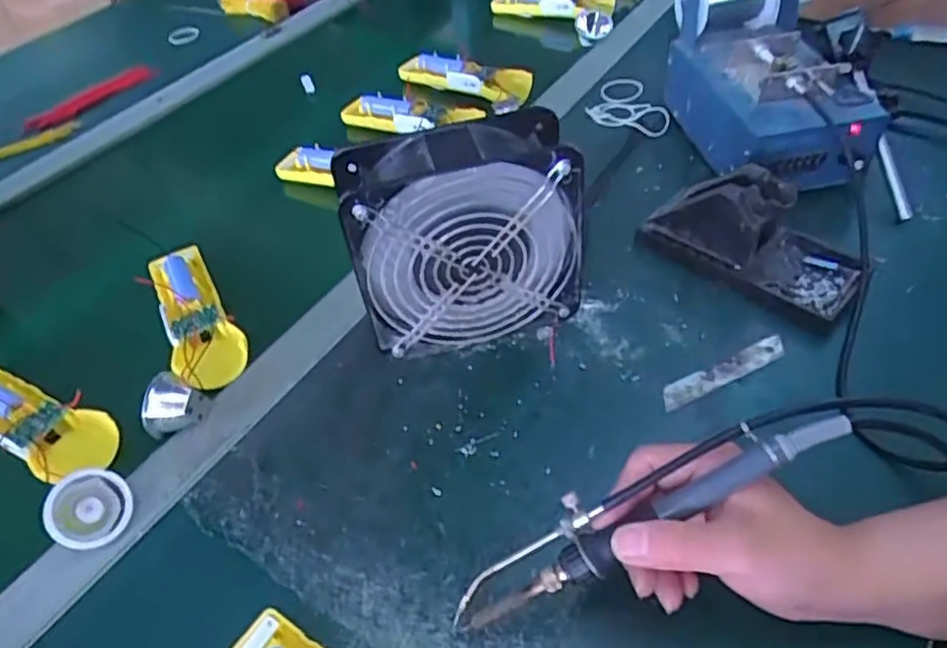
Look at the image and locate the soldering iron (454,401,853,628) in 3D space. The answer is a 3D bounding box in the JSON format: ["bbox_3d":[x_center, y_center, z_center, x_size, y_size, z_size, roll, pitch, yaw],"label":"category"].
[{"bbox_3d":[0.079,0.089,0.322,0.205,0.021,0.030,-30,48,7],"label":"soldering iron"}]

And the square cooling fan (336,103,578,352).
[{"bbox_3d":[-0.005,-0.053,0.449,0.144,0.150,0.059,-10,47,-3],"label":"square cooling fan"}]

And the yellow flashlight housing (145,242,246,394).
[{"bbox_3d":[-0.214,-0.012,0.519,0.050,0.024,0.159,-23,49,-15],"label":"yellow flashlight housing"}]

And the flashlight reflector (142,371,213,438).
[{"bbox_3d":[-0.199,0.056,0.448,0.032,0.029,0.038,6,48,12],"label":"flashlight reflector"}]

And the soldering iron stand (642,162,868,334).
[{"bbox_3d":[0.209,-0.072,0.498,0.152,0.072,0.080,30,57,29],"label":"soldering iron stand"}]

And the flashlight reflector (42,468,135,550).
[{"bbox_3d":[-0.230,0.111,0.401,0.045,0.037,0.045,27,60,-24],"label":"flashlight reflector"}]

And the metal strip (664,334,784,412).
[{"bbox_3d":[0.169,0.033,0.455,0.097,0.005,0.017,-23,55,-13],"label":"metal strip"}]

